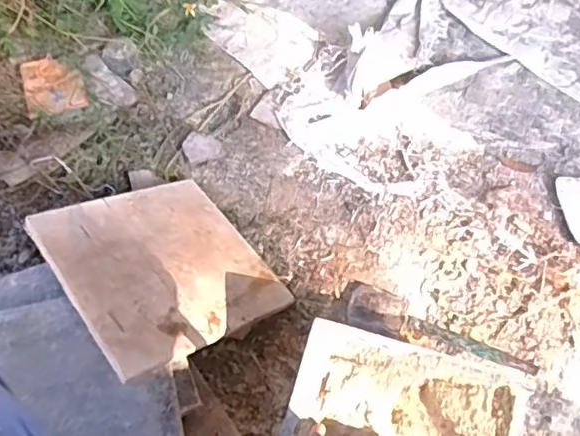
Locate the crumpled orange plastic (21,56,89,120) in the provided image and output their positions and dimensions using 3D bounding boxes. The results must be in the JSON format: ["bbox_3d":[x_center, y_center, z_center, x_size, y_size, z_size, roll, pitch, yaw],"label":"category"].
[{"bbox_3d":[-0.369,-0.210,0.918,0.084,0.012,0.115,-18,59,-13],"label":"crumpled orange plastic"}]

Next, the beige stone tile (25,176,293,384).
[{"bbox_3d":[-0.157,0.057,0.744,0.246,0.013,0.239,-19,58,-43],"label":"beige stone tile"}]

